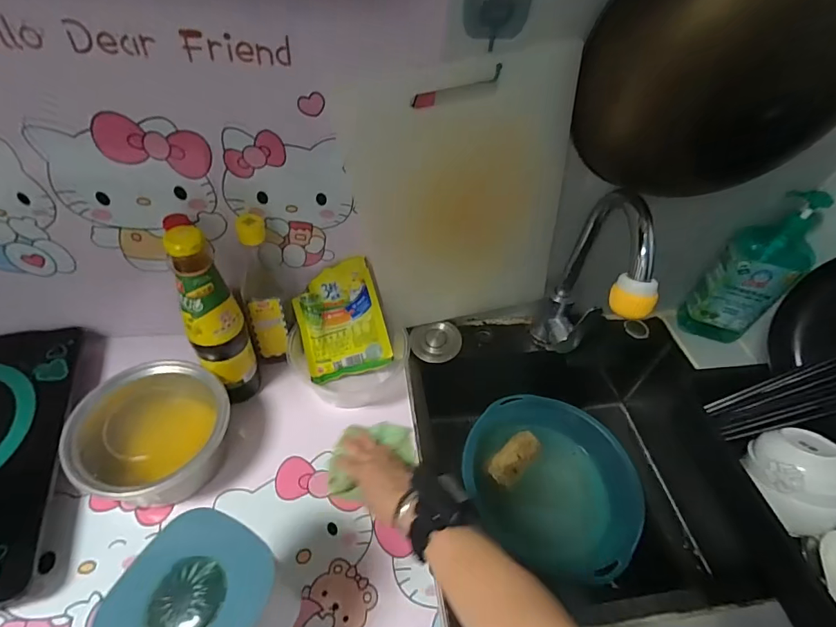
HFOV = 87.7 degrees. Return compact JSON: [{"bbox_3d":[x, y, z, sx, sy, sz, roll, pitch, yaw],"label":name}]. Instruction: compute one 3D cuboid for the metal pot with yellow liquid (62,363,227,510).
[{"bbox_3d":[-0.304,0.145,0.511,0.138,0.097,0.154,26,50,16],"label":"metal pot with yellow liquid"}]

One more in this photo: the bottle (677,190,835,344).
[{"bbox_3d":[0.516,-0.057,0.679,0.068,0.291,0.103,-30,58,-29],"label":"bottle"}]

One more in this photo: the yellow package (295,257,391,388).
[{"bbox_3d":[-0.110,0.012,0.626,0.118,0.160,0.011,-14,13,-7],"label":"yellow package"}]

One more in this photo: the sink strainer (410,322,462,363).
[{"bbox_3d":[0.030,0.046,0.701,0.078,0.064,0.020,-11,10,3],"label":"sink strainer"}]

